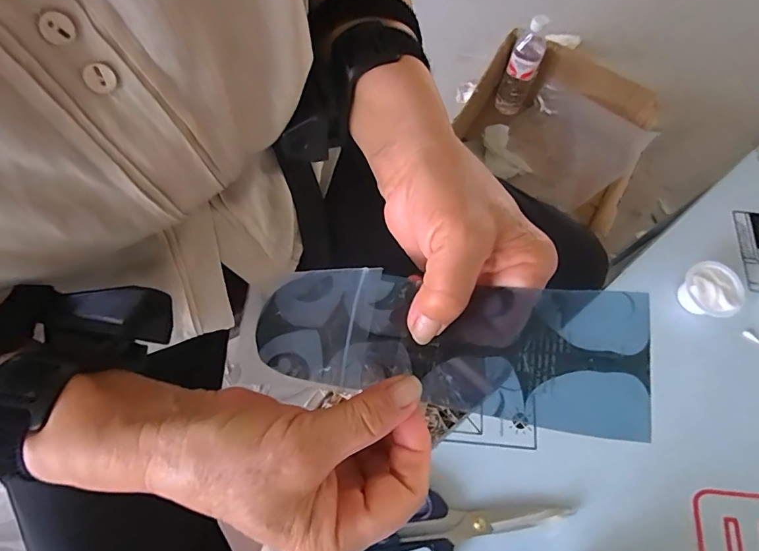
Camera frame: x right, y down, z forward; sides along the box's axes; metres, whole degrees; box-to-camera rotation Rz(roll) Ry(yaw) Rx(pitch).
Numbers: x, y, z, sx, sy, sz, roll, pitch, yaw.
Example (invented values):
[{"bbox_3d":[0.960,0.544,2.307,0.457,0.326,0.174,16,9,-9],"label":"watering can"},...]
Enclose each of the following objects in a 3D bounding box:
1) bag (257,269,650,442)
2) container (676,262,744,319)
[{"bbox_3d":[0.020,0.031,0.222,0.190,0.008,0.063,5,68,25],"label":"bag"},{"bbox_3d":[0.324,0.015,0.448,0.052,0.032,0.053,1,70,-2],"label":"container"}]

